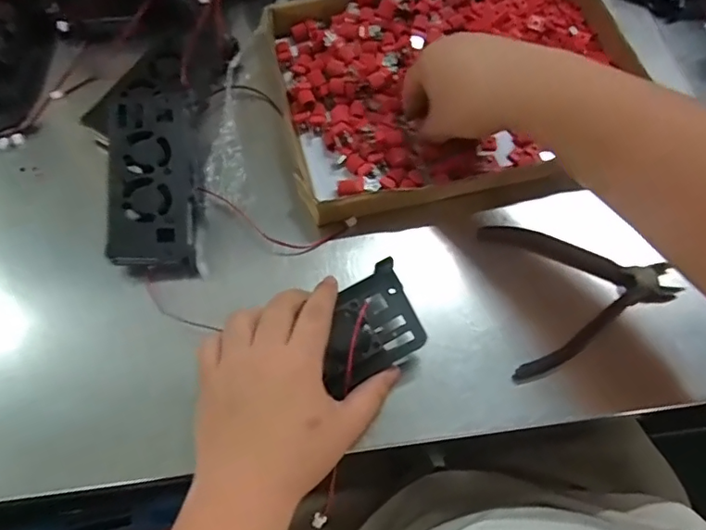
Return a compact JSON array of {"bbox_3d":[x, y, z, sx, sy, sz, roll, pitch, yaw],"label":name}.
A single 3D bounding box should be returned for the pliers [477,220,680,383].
[{"bbox_3d":[0.157,0.008,0.423,0.144,0.024,0.119,-26,67,-11],"label":"pliers"}]

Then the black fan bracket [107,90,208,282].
[{"bbox_3d":[-0.157,-0.071,0.435,0.068,0.037,0.169,-5,78,-2],"label":"black fan bracket"}]

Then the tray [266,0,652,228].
[{"bbox_3d":[0.090,-0.174,0.489,0.310,0.034,0.244,-11,65,-5],"label":"tray"}]

